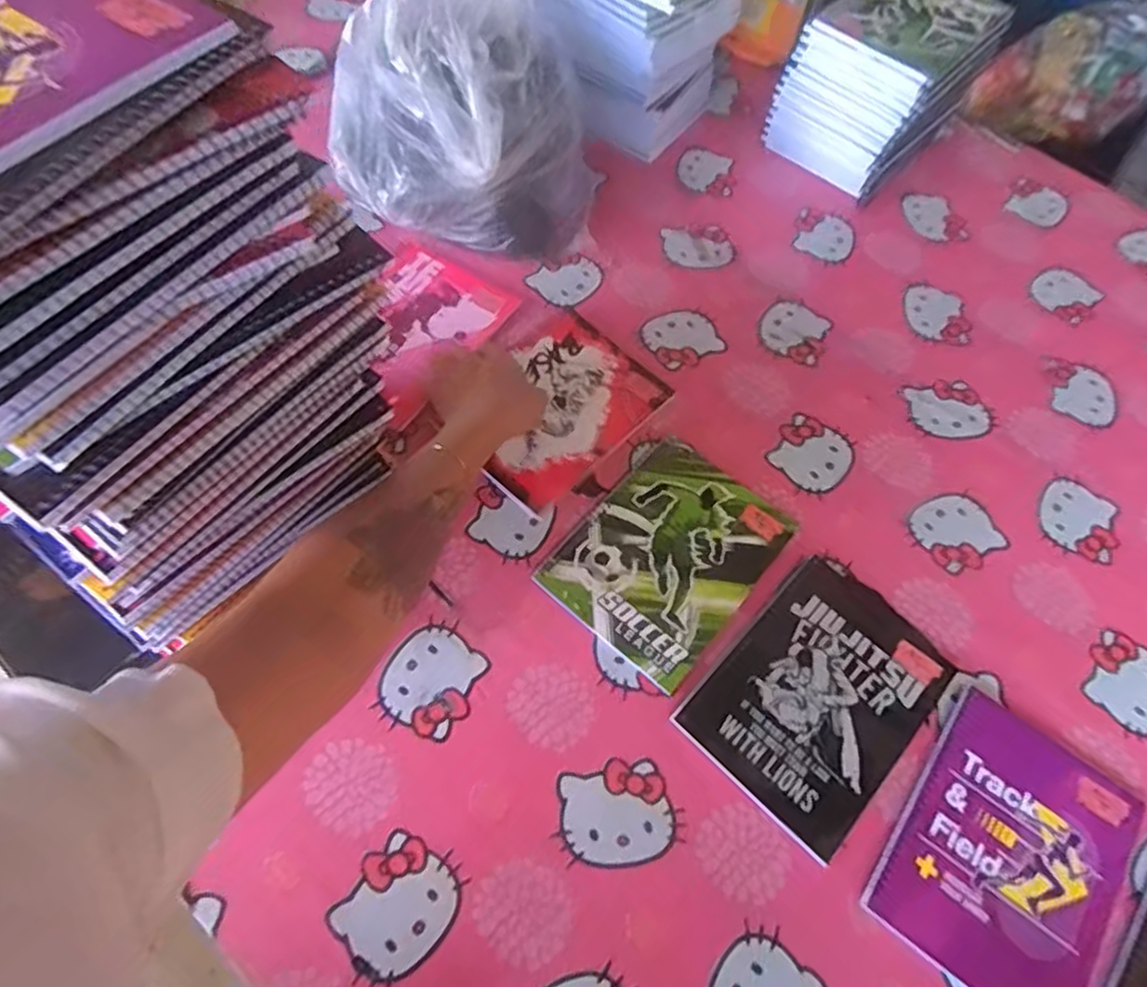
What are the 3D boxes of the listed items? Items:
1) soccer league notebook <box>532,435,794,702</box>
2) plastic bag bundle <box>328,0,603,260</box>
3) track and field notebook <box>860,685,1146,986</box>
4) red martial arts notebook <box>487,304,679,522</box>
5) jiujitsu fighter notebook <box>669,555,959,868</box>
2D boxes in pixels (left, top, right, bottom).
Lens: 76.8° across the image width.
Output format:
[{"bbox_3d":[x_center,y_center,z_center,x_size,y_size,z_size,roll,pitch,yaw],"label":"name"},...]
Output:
[{"bbox_3d":[0.083,0.051,0.626,0.146,0.010,0.195,37,64,16],"label":"soccer league notebook"},{"bbox_3d":[-0.113,-0.409,0.759,0.284,0.194,0.292,2,61,-3],"label":"plastic bag bundle"},{"bbox_3d":[0.317,0.260,0.525,0.145,0.006,0.193,35,63,15],"label":"track and field notebook"},{"bbox_3d":[-0.016,-0.085,0.700,0.144,0.012,0.193,40,65,18],"label":"red martial arts notebook"},{"bbox_3d":[0.197,0.157,0.574,0.144,0.009,0.200,40,65,18],"label":"jiujitsu fighter notebook"}]

